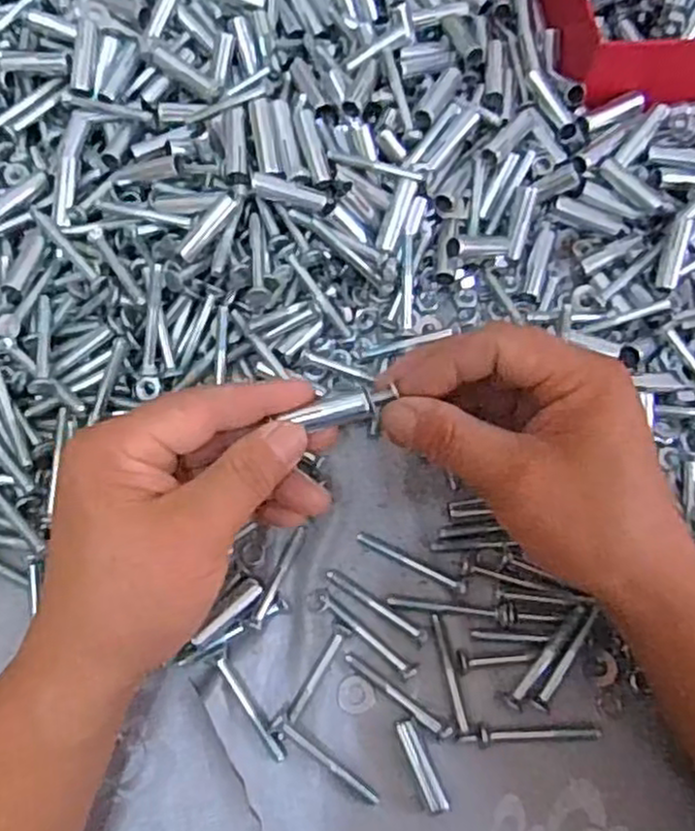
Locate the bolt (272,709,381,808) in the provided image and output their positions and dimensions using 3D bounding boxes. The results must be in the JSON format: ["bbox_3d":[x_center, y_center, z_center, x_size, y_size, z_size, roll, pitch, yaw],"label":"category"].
[{"bbox_3d":[-0.009,0.150,0.321,0.056,0.010,0.008,34,73,11],"label":"bolt"}]

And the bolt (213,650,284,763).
[{"bbox_3d":[-0.043,0.129,0.327,0.006,0.004,0.053,-34,74,-12],"label":"bolt"}]

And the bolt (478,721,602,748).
[{"bbox_3d":[0.086,0.142,0.328,0.056,0.008,0.009,0,70,-1],"label":"bolt"}]

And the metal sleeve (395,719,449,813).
[{"bbox_3d":[0.032,0.153,0.322,0.009,0.008,0.040,-23,72,-9],"label":"metal sleeve"}]

